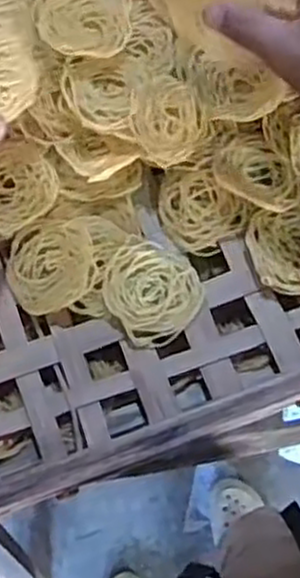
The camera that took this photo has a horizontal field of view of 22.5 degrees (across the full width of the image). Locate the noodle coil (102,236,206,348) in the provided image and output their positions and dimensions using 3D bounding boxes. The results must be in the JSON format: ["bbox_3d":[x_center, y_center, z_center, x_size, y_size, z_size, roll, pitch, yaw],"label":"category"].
[{"bbox_3d":[0.002,-0.001,0.514,0.064,0.013,0.068,1,69,-1],"label":"noodle coil"}]

